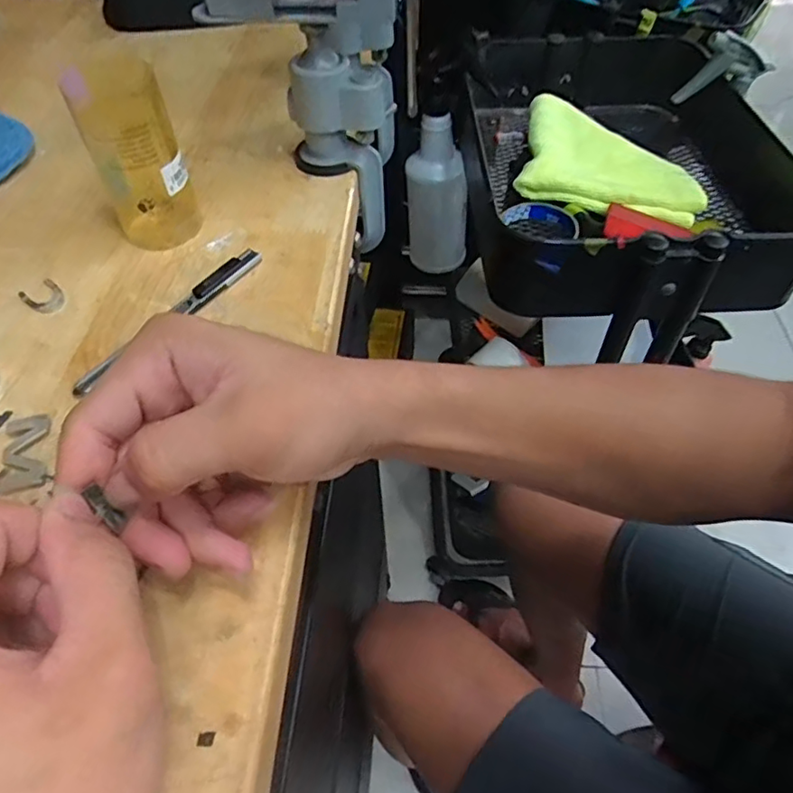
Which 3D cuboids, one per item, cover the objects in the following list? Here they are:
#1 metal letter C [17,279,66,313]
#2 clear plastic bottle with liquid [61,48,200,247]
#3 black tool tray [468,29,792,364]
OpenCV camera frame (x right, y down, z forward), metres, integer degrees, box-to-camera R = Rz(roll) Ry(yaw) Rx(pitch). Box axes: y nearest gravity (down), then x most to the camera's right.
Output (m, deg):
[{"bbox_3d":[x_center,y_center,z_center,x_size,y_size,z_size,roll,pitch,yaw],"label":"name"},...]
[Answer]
[{"bbox_3d":[-0.214,-0.060,0.357,0.027,0.004,0.021,38,61,25],"label":"metal letter C"},{"bbox_3d":[-0.159,-0.145,0.362,0.052,0.099,0.043,-18,55,-14],"label":"clear plastic bottle with liquid"},{"bbox_3d":[0.240,-0.261,0.654,0.292,0.124,0.430,2,52,3],"label":"black tool tray"}]

